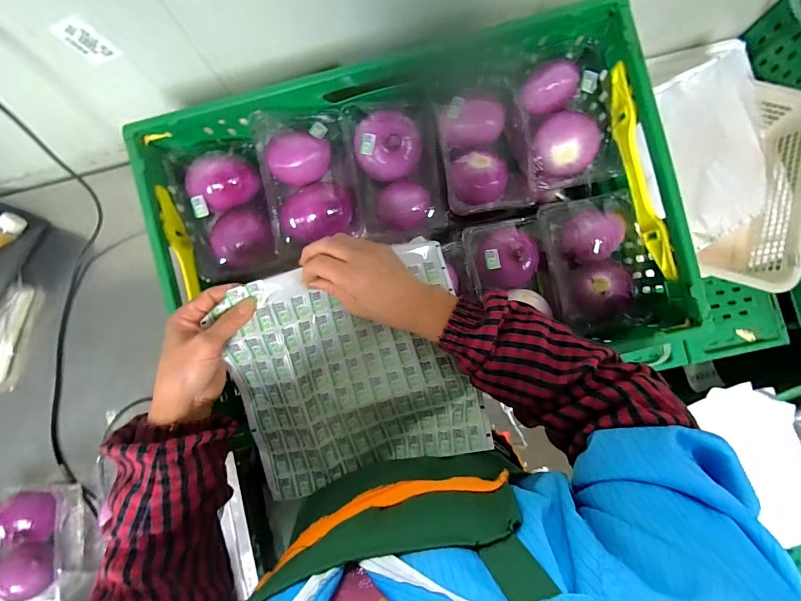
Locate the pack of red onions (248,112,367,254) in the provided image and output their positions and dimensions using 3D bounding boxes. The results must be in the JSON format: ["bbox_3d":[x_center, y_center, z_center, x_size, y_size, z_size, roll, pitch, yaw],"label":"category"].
[{"bbox_3d":[-0.117,-0.154,0.497,0.117,0.060,0.179,-11,83,-1],"label":"pack of red onions"}]

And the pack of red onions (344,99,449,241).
[{"bbox_3d":[-0.004,-0.171,0.526,0.118,0.084,0.175,-10,83,-1],"label":"pack of red onions"}]

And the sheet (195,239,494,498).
[{"bbox_3d":[-0.050,0.075,0.424,0.260,0.068,0.233,-18,84,-2],"label":"sheet"}]

